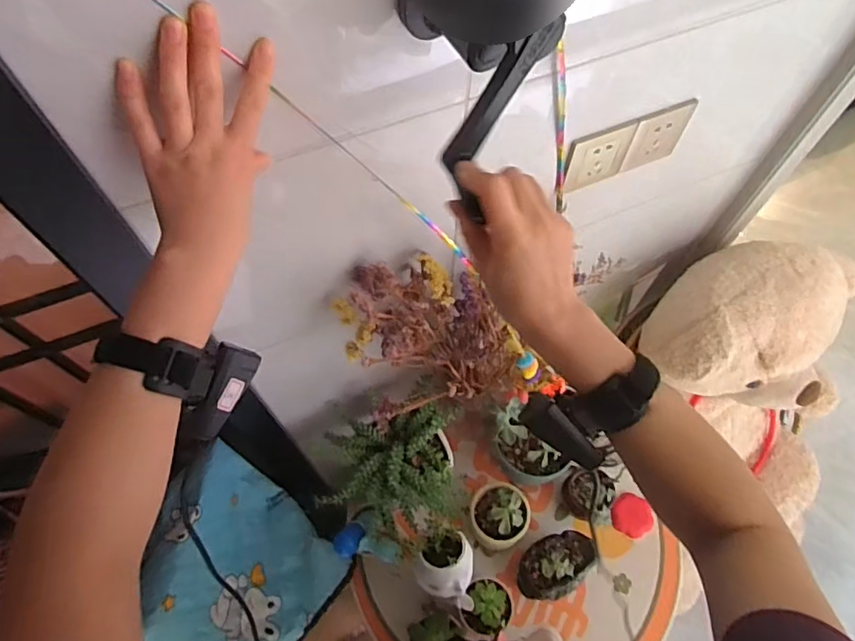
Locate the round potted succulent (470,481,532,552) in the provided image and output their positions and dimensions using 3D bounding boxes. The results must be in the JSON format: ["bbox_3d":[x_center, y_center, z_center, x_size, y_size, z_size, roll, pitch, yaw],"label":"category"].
[{"bbox_3d":[0.118,0.320,0.900,0.093,0.145,0.087,0,64,0],"label":"round potted succulent"}]

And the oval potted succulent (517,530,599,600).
[{"bbox_3d":[0.212,0.397,0.894,0.133,0.064,0.084,-18,65,-9],"label":"oval potted succulent"}]

